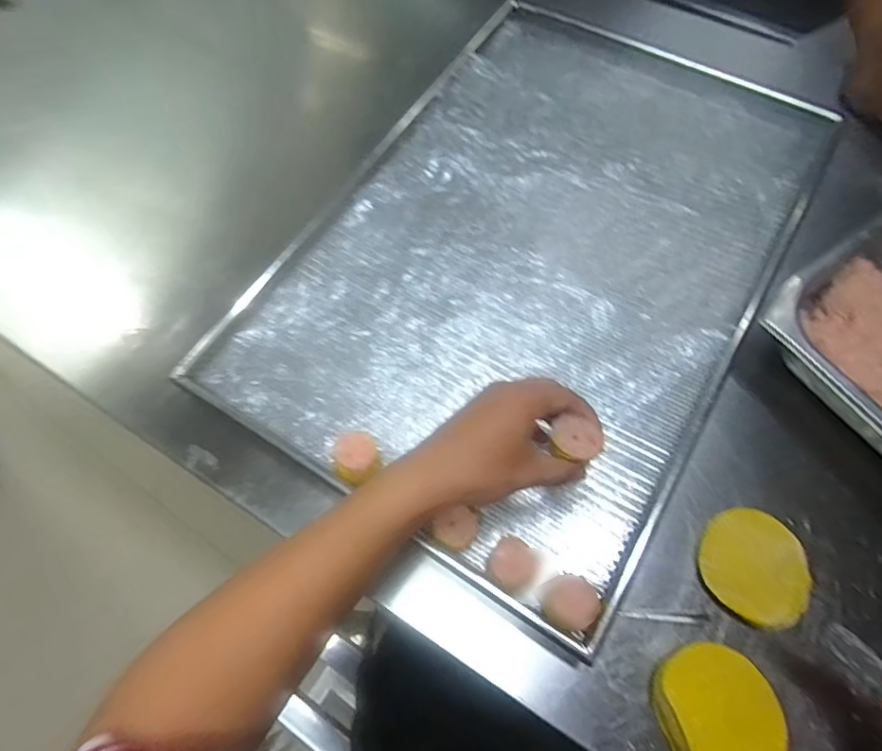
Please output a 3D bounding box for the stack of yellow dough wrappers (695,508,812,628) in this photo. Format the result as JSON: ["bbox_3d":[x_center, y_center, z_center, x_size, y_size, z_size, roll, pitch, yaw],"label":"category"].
[{"bbox_3d":[0.247,0.149,0.410,0.083,0.011,0.081,24,69,11],"label":"stack of yellow dough wrappers"}]

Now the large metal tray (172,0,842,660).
[{"bbox_3d":[0.097,-0.143,0.533,0.428,0.033,0.631,30,71,13],"label":"large metal tray"}]

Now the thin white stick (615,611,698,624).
[{"bbox_3d":[0.165,0.184,0.401,0.058,0.004,0.005,5,67,3],"label":"thin white stick"}]

